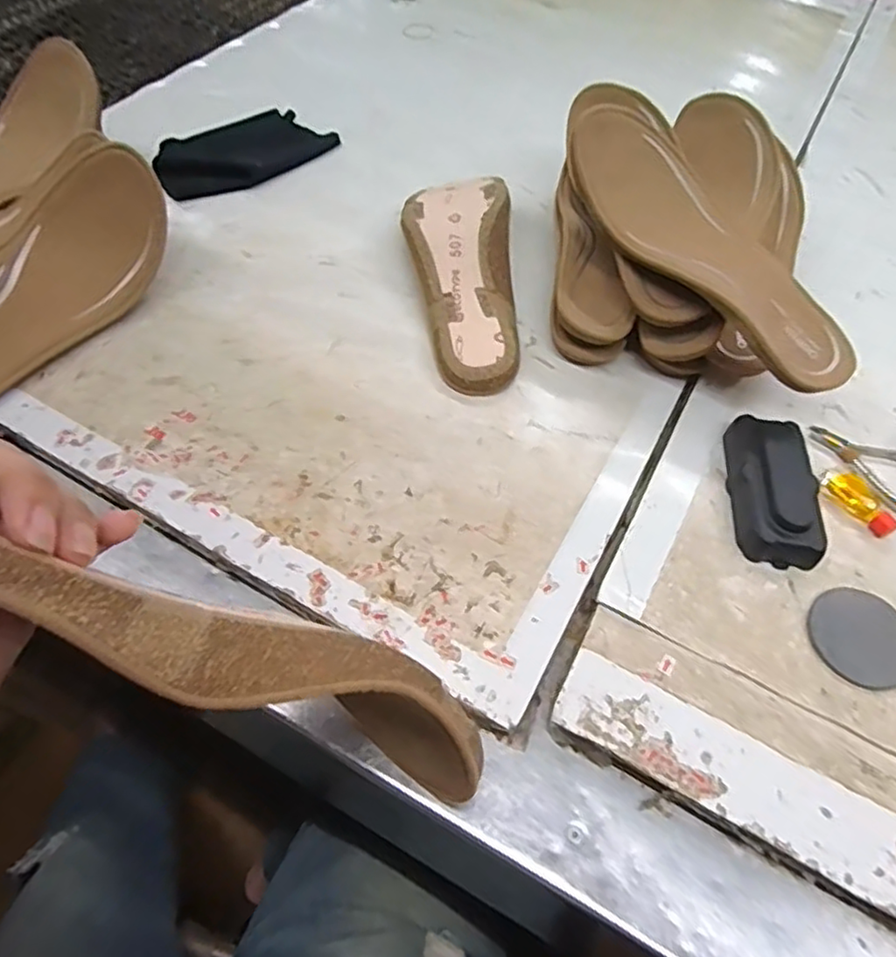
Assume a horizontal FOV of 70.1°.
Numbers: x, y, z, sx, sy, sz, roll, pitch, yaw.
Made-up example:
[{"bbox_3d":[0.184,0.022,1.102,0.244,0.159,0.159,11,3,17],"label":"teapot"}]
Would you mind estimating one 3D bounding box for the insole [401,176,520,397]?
[{"bbox_3d":[0.008,-0.161,0.503,0.087,0.046,0.214,0,55,-3],"label":"insole"}]

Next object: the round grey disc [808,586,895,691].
[{"bbox_3d":[0.238,0.090,0.366,0.056,0.004,0.059,1,55,-2],"label":"round grey disc"}]

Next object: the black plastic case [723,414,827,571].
[{"bbox_3d":[0.212,0.004,0.415,0.049,0.026,0.106,10,55,4],"label":"black plastic case"}]

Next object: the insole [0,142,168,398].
[{"bbox_3d":[-0.287,-0.126,0.444,0.089,0.043,0.244,41,66,-25],"label":"insole"}]

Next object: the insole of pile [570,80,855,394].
[{"bbox_3d":[0.179,-0.164,0.445,0.089,0.041,0.257,-33,78,-23],"label":"insole of pile"}]

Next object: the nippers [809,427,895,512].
[{"bbox_3d":[0.301,-0.007,0.440,0.101,0.005,0.057,34,60,19],"label":"nippers"}]

